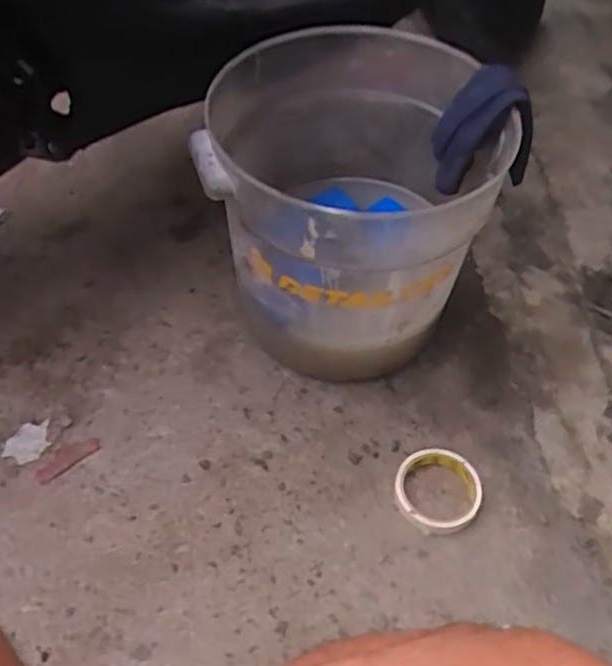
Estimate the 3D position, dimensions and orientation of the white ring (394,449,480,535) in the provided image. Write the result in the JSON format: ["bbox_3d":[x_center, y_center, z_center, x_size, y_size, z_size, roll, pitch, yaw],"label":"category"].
[{"bbox_3d":[0.145,0.175,0.748,0.091,0.027,0.099,-1,55,1],"label":"white ring"}]

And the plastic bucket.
[{"bbox_3d":[0.060,-0.136,0.804,0.311,0.324,0.314,-1,55,1],"label":"plastic bucket"}]

